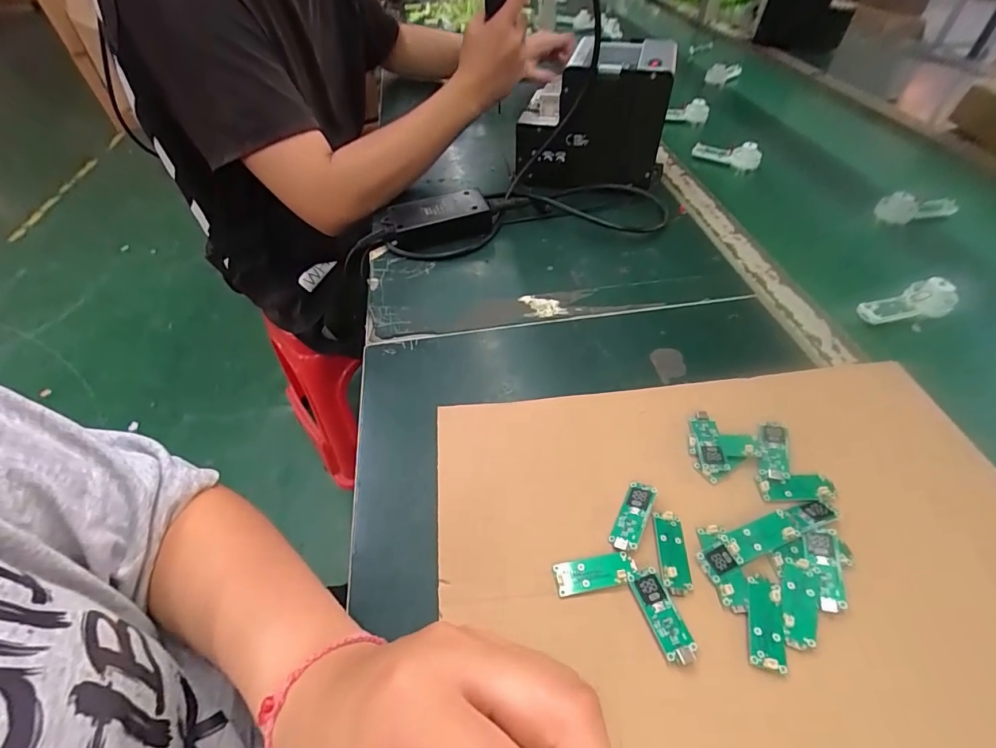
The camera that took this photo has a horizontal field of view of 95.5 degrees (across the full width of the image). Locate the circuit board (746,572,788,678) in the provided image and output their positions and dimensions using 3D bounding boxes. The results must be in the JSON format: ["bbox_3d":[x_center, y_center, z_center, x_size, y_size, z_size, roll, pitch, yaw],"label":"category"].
[{"bbox_3d":[0.155,0.143,0.261,0.019,0.004,0.049,12,50,13],"label":"circuit board"}]

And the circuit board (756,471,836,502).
[{"bbox_3d":[0.209,0.079,0.316,0.049,0.004,0.020,4,48,6],"label":"circuit board"}]

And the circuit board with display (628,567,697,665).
[{"bbox_3d":[0.096,0.142,0.267,0.018,0.007,0.051,-15,49,-10],"label":"circuit board with display"}]

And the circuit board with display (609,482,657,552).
[{"bbox_3d":[0.091,0.096,0.306,0.017,0.004,0.050,21,53,21],"label":"circuit board with display"}]

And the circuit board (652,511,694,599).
[{"bbox_3d":[0.112,0.114,0.290,0.020,0.007,0.051,4,48,6],"label":"circuit board"}]

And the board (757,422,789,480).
[{"bbox_3d":[0.204,0.056,0.335,0.021,0.006,0.050,14,50,15],"label":"board"}]

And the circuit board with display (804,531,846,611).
[{"bbox_3d":[0.201,0.119,0.277,0.018,0.005,0.049,11,50,13],"label":"circuit board with display"}]

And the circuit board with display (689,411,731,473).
[{"bbox_3d":[0.159,0.051,0.343,0.018,0.007,0.050,1,48,4],"label":"circuit board with display"}]

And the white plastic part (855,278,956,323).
[{"bbox_3d":[0.393,-0.068,0.434,0.089,0.029,0.028,-14,49,-9],"label":"white plastic part"}]

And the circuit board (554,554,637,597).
[{"bbox_3d":[0.061,0.126,0.285,0.049,0.006,0.019,-7,48,-4],"label":"circuit board"}]

